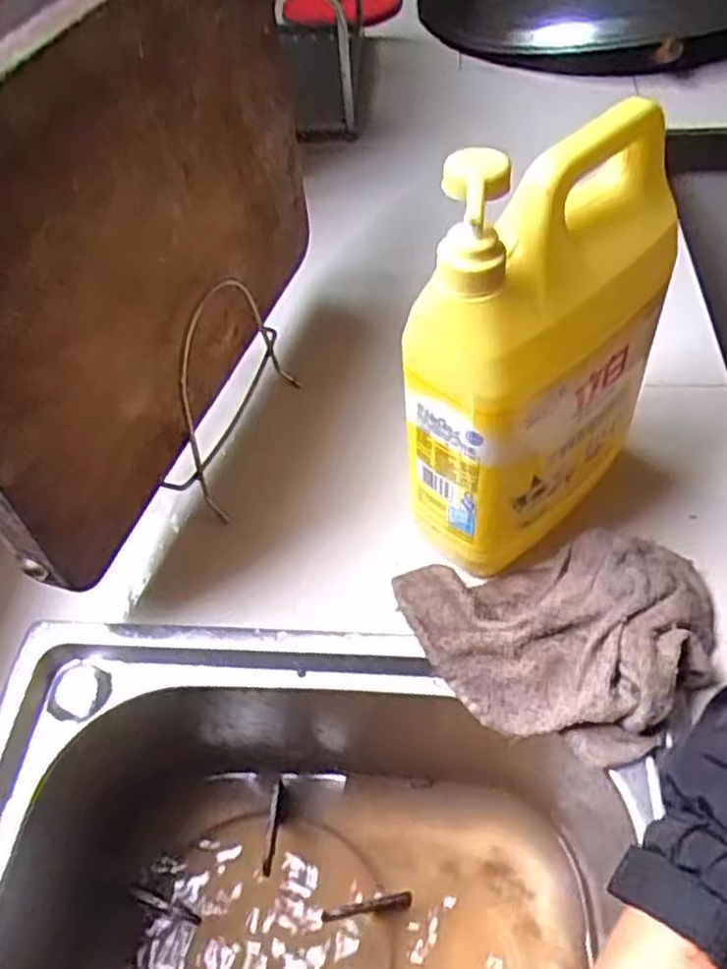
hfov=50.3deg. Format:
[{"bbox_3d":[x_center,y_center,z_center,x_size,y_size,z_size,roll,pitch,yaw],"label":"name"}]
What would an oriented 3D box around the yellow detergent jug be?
[{"bbox_3d":[0.107,-0.073,0.458,0.164,0.283,0.067,-35,56,-22],"label":"yellow detergent jug"}]

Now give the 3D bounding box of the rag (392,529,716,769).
[{"bbox_3d":[0.118,0.089,0.491,0.189,0.051,0.136,11,52,13],"label":"rag"}]

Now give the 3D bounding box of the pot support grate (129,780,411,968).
[{"bbox_3d":[-0.068,0.326,0.529,0.182,0.043,0.191,36,61,29],"label":"pot support grate"}]

